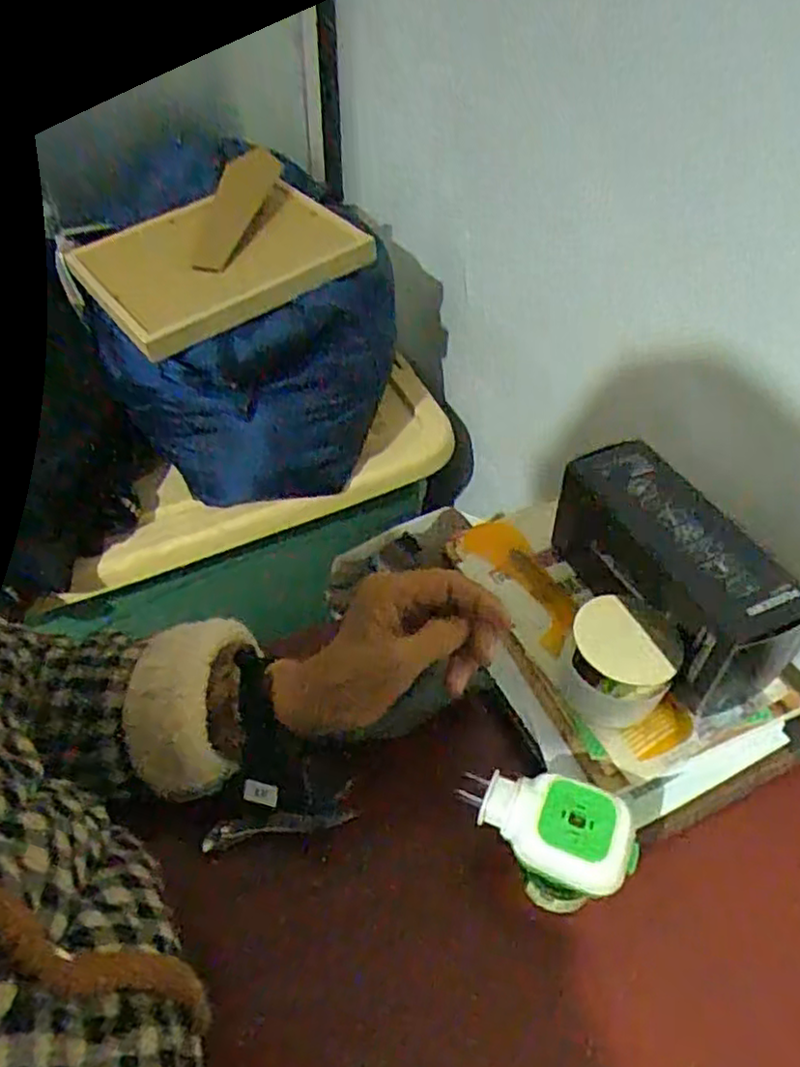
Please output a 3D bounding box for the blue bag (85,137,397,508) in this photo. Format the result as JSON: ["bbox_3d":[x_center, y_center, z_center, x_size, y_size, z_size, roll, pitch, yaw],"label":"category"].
[{"bbox_3d":[-0.191,-0.263,0.843,0.319,0.291,0.336,-4,46,-5],"label":"blue bag"}]

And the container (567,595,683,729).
[{"bbox_3d":[0.141,0.079,0.440,0.063,0.061,0.069,0,45,0],"label":"container"}]

